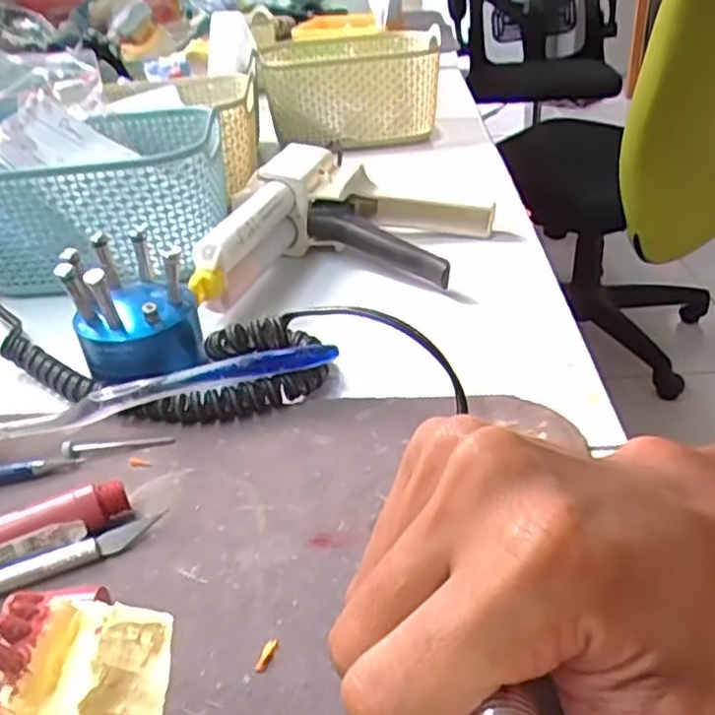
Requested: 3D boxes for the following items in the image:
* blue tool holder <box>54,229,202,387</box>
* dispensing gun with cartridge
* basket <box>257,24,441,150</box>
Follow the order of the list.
[{"bbox_3d":[-0.111,-0.024,0.351,0.055,0.068,0.049,-16,34,-17],"label":"blue tool holder"},{"bbox_3d":[-0.002,-0.075,0.433,0.158,0.056,0.169,3,33,12],"label":"dispensing gun with cartridge"},{"bbox_3d":[-0.006,-0.271,0.717,0.163,0.081,0.157,-2,33,3],"label":"basket"}]

